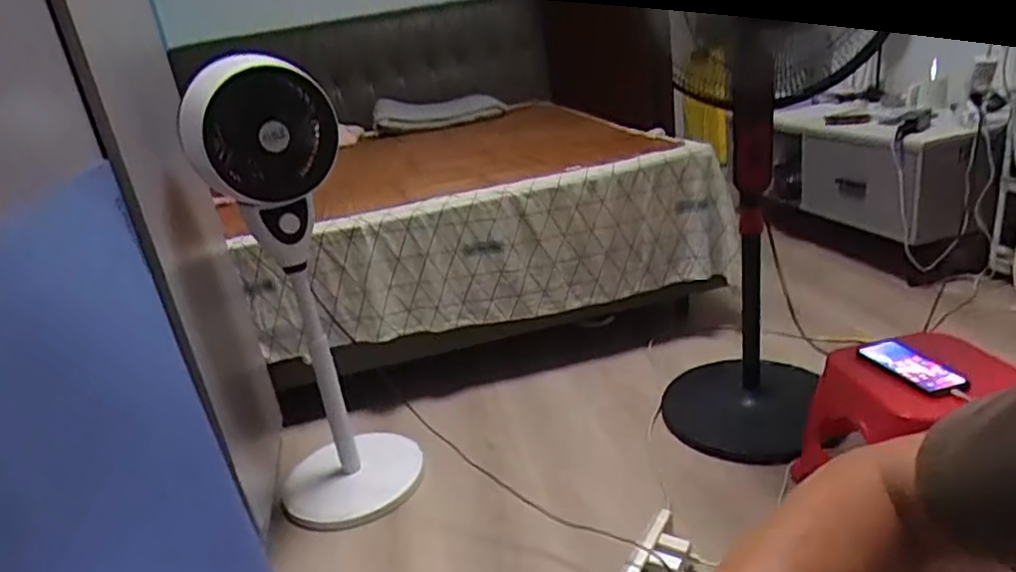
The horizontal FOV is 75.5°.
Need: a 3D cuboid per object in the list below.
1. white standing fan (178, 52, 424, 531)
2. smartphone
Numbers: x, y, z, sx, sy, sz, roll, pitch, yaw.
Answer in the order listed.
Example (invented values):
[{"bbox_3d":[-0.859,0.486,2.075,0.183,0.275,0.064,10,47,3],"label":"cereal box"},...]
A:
[{"bbox_3d":[-0.378,0.049,1.271,0.274,0.856,0.239,-16,22,-19],"label":"white standing fan"},{"bbox_3d":[0.650,0.128,1.054,0.074,0.015,0.151,-21,27,-5],"label":"smartphone"}]

